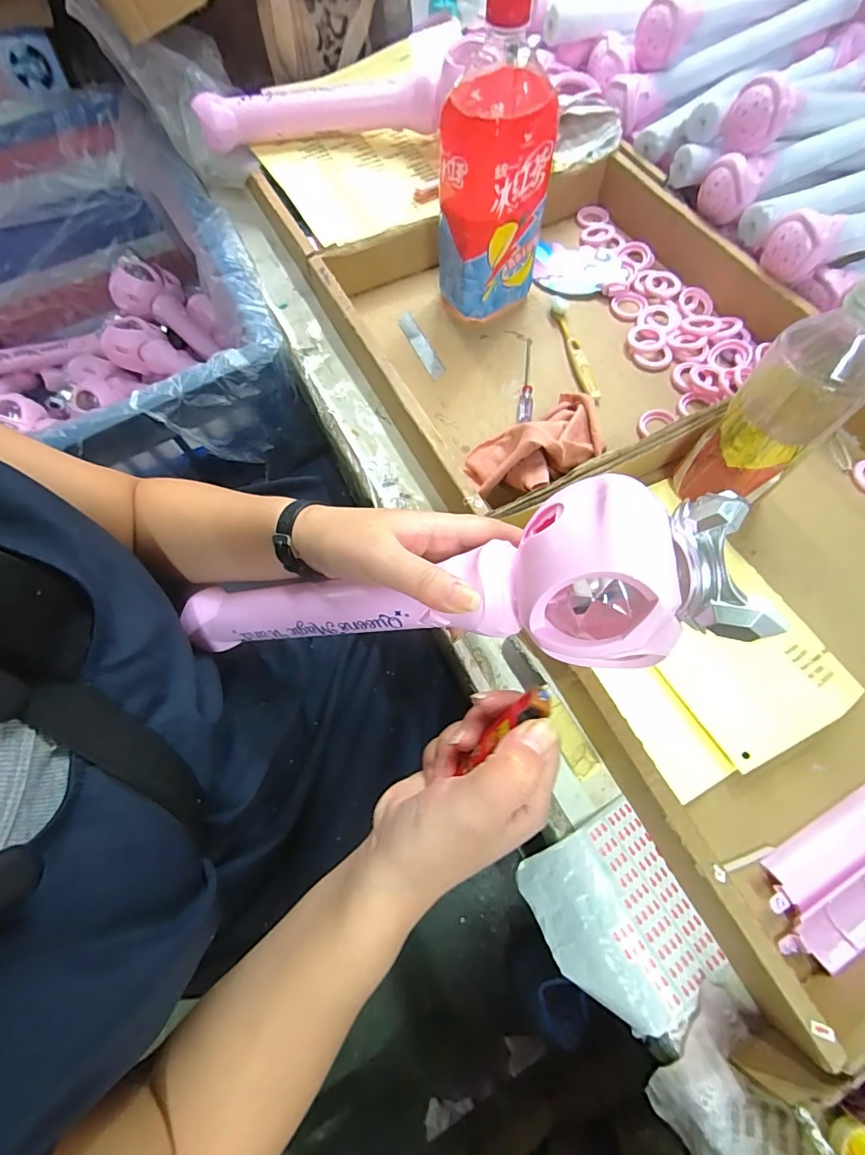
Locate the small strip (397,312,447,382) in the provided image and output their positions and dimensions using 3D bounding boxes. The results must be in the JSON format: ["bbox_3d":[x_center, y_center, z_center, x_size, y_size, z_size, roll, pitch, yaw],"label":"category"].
[{"bbox_3d":[-0.012,-0.241,0.478,0.017,0.004,0.097,-25,70,-6],"label":"small strip"}]

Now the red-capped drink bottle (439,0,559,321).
[{"bbox_3d":[0.053,-0.349,0.407,0.094,0.213,0.093,5,68,5],"label":"red-capped drink bottle"}]

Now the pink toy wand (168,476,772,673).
[{"bbox_3d":[-0.014,0.014,0.277,0.344,0.080,0.067,-6,64,31],"label":"pink toy wand"}]

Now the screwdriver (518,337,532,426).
[{"bbox_3d":[0.093,-0.197,0.454,0.013,0.011,0.114,5,68,5],"label":"screwdriver"}]

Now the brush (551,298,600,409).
[{"bbox_3d":[0.143,-0.235,0.467,0.016,0.010,0.143,-9,67,-1],"label":"brush"}]

